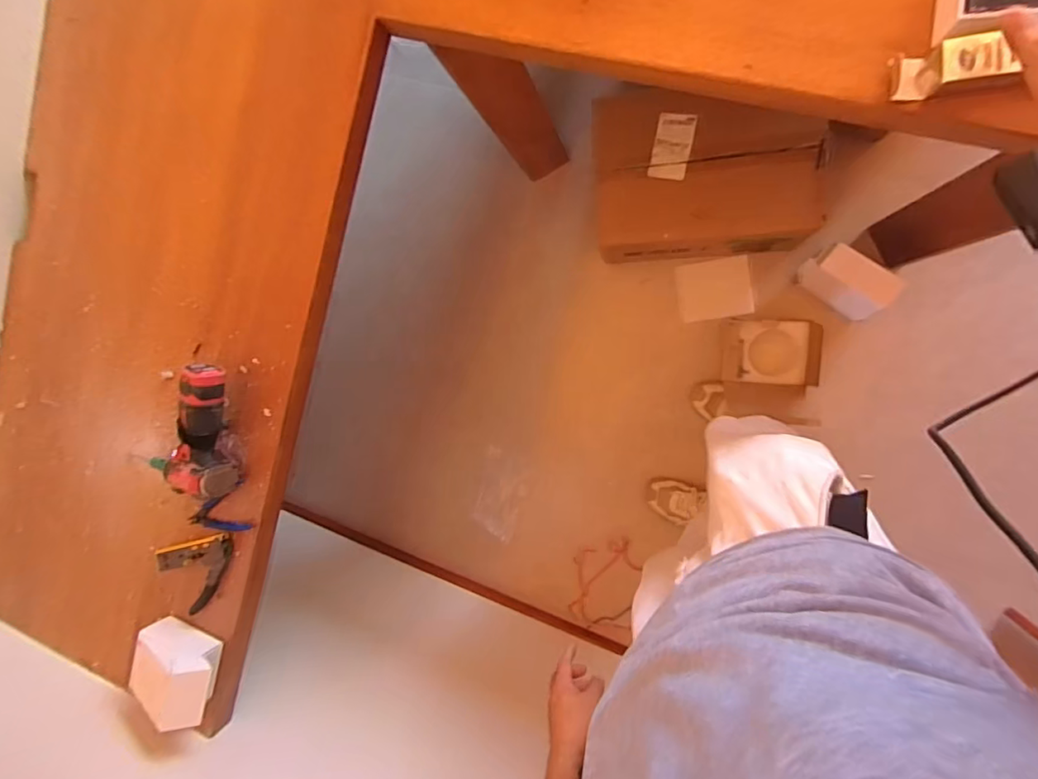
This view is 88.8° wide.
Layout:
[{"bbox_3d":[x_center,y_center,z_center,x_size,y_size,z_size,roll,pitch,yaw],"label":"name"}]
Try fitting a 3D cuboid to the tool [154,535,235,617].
[{"bbox_3d":[-0.522,0.305,0.877,0.140,0.021,0.116,-17,90,15],"label":"tool"}]

